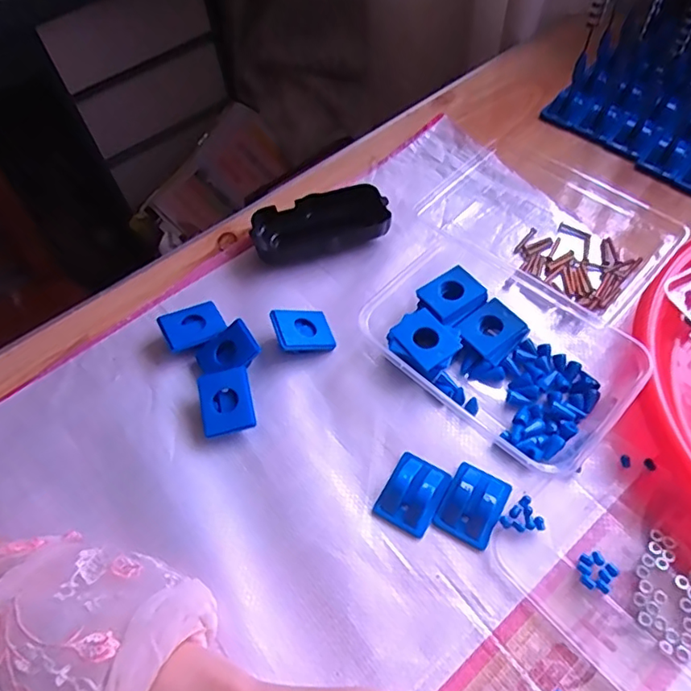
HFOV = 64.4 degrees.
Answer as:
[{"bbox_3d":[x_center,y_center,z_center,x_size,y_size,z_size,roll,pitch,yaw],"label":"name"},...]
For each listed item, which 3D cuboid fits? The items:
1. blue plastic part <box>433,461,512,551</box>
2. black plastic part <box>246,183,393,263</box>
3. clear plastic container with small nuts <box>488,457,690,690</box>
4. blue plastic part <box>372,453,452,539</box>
[{"bbox_3d":[0.077,0.096,0.331,0.033,0.010,0.043,25,62,19],"label":"blue plastic part"},{"bbox_3d":[-0.022,-0.100,0.453,0.108,0.024,0.053,-17,57,-7],"label":"black plastic part"},{"bbox_3d":[0.172,0.137,0.295,0.104,0.008,0.163,-38,62,-19],"label":"clear plastic container with small nuts"},{"bbox_3d":[0.042,0.091,0.338,0.034,0.007,0.045,25,62,19],"label":"blue plastic part"}]

